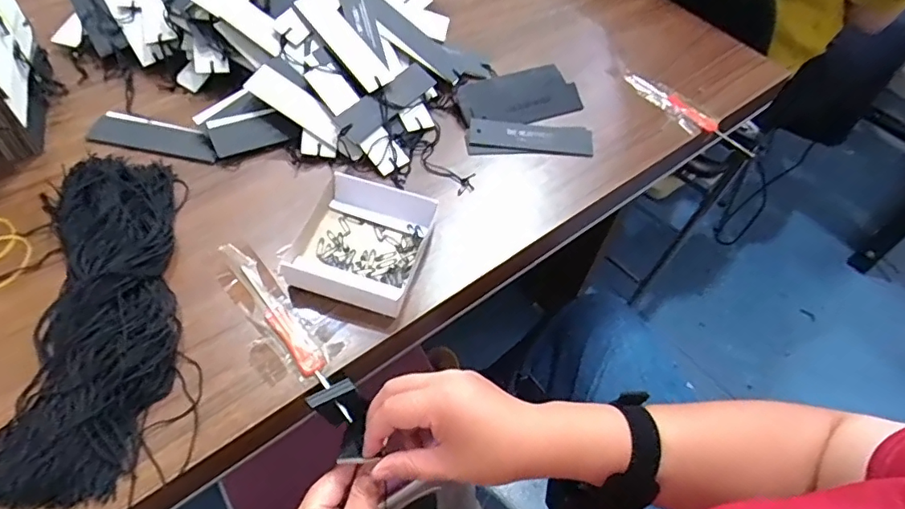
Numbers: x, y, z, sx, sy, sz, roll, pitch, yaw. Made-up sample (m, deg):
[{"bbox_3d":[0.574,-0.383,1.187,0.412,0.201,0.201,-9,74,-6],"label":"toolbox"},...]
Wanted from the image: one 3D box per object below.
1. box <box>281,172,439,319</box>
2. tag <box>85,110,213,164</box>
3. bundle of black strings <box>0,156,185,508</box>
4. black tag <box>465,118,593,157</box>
[{"bbox_3d":[-0.076,-0.012,0.445,0.098,0.025,0.110,16,56,6],"label":"box"},{"bbox_3d":[-0.281,-0.112,0.509,0.122,0.006,0.042,12,63,5],"label":"tag"},{"bbox_3d":[-0.256,0.033,0.397,0.106,0.028,0.277,-3,56,-7],"label":"bundle of black strings"},{"bbox_3d":[0.079,-0.120,0.549,0.126,0.007,0.041,1,64,-3],"label":"black tag"}]

